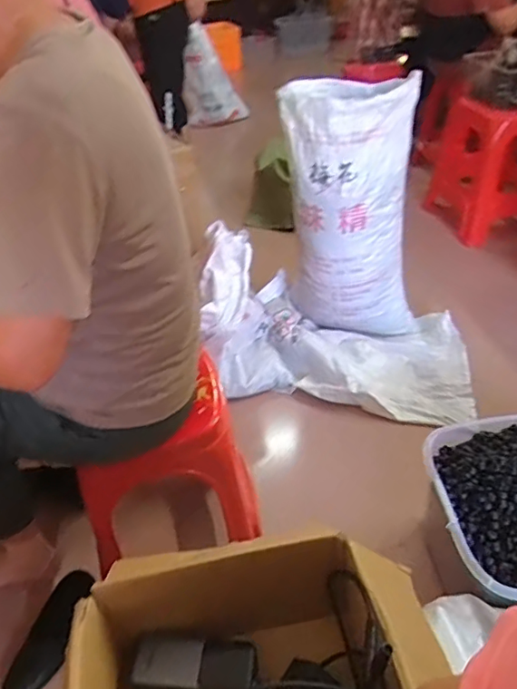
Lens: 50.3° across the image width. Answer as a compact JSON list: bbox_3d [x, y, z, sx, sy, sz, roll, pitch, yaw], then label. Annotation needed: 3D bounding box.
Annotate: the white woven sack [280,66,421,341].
[{"bbox_3d":[0.271,-0.350,1.583,0.365,0.712,0.194,-8,39,-4],"label":"white woven sack"}]

